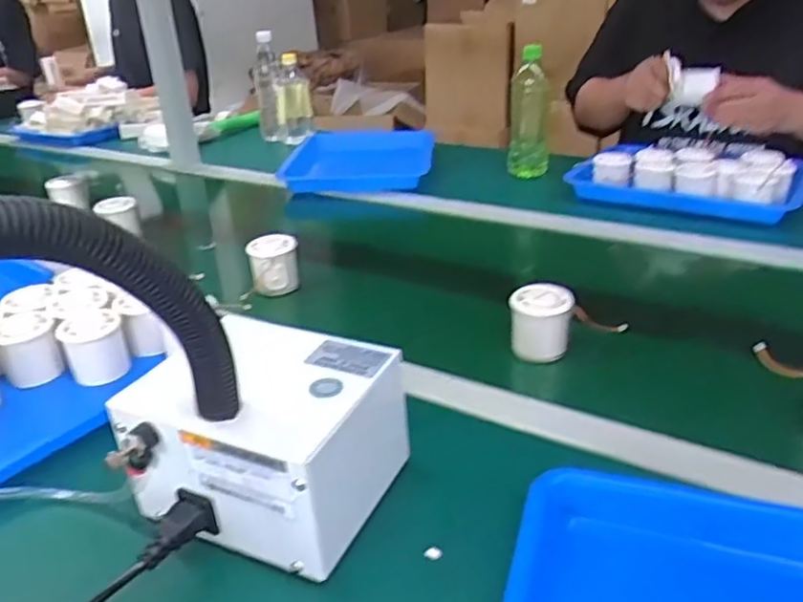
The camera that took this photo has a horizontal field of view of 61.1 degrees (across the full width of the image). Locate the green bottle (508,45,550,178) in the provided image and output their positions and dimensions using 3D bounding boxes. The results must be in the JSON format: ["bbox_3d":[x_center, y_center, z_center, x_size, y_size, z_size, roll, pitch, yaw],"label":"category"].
[{"bbox_3d":[0.220,-0.322,1.173,0.066,0.211,0.073,2,27,10],"label":"green bottle"}]

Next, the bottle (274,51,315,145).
[{"bbox_3d":[-0.233,-0.436,1.469,0.076,0.177,0.084,-7,27,-7],"label":"bottle"}]

